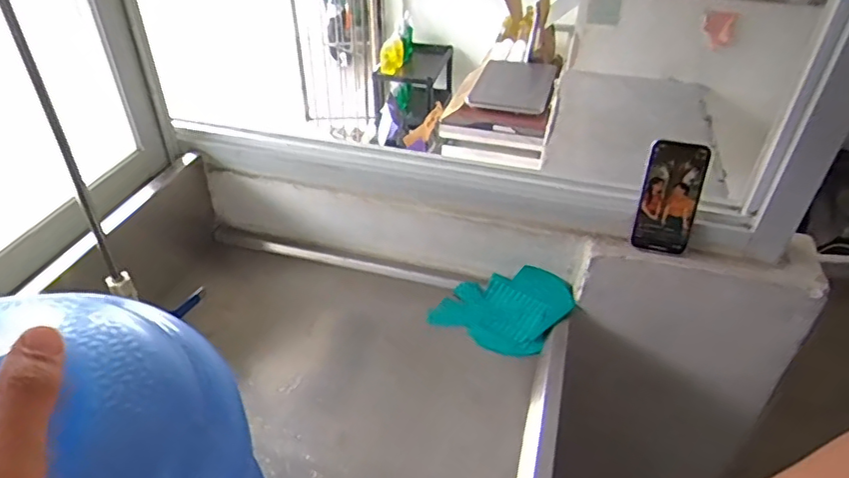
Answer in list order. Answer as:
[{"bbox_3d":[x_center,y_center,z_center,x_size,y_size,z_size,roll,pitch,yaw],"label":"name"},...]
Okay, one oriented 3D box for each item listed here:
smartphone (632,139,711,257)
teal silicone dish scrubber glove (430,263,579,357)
[{"bbox_3d":[0.320,-0.053,0.743,0.071,0.144,0.015,11,24,14],"label":"smartphone"},{"bbox_3d":[0.113,0.097,0.828,0.178,0.053,0.135,20,42,22],"label":"teal silicone dish scrubber glove"}]

